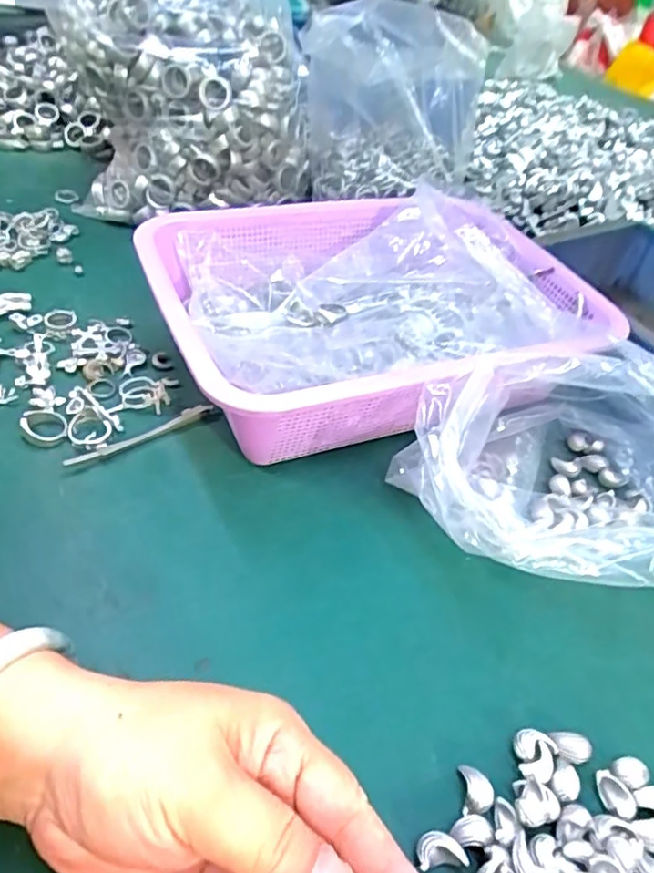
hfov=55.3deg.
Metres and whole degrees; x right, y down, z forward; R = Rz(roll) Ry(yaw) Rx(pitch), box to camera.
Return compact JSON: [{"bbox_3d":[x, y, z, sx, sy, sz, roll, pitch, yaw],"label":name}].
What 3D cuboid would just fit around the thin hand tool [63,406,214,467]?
[{"bbox_3d":[-0.119,-0.001,0.400,0.097,0.007,0.010,-26,54,-29],"label":"thin hand tool"}]

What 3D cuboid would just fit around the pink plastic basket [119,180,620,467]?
[{"bbox_3d":[0.033,-0.088,0.455,0.298,0.081,0.228,-12,48,-19],"label":"pink plastic basket"}]

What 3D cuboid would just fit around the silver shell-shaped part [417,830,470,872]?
[{"bbox_3d":[0.046,0.166,0.251,0.019,0.006,0.013,-1,46,-9],"label":"silver shell-shaped part"}]

